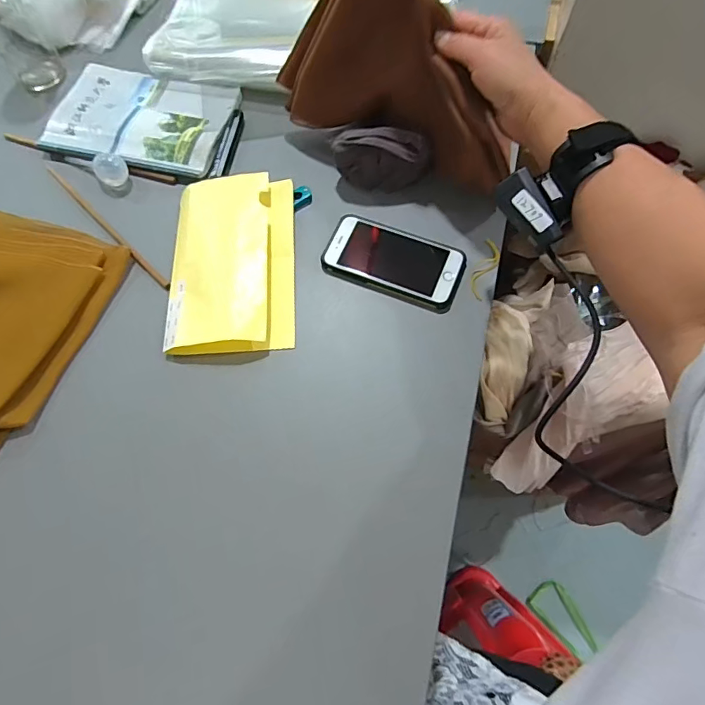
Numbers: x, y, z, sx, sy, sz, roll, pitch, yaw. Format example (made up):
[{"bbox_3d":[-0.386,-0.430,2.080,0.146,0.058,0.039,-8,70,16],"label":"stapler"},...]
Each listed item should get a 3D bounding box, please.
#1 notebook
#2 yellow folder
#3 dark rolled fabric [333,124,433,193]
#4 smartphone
[{"bbox_3d":[-0.247,-0.278,0.562,0.229,0.016,0.139,11,70,6],"label":"notebook"},{"bbox_3d":[-0.126,-0.098,0.482,0.128,0.016,0.196,-3,69,1],"label":"yellow folder"},{"bbox_3d":[0.030,-0.207,0.496,0.099,0.053,0.035,9,70,6],"label":"dark rolled fabric"},{"bbox_3d":[0.042,-0.095,0.482,0.142,0.010,0.075,21,71,9],"label":"smartphone"}]

